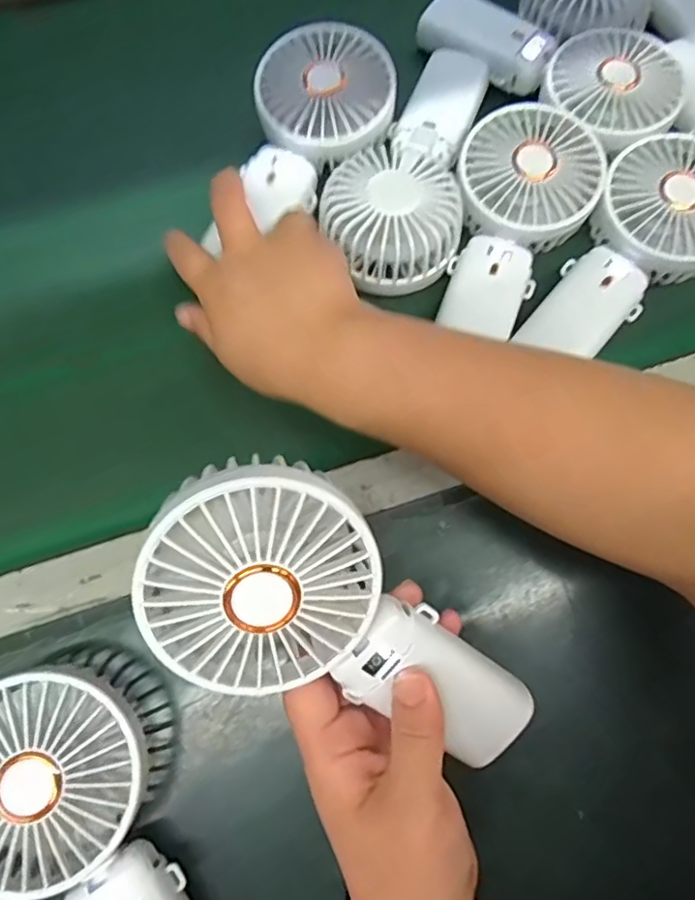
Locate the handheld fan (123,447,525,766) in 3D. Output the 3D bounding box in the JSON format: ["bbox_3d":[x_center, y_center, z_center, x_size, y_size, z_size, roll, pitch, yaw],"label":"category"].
[{"bbox_3d":[0.002,0.076,0.237,0.180,0.042,0.079,38,74,-21],"label":"handheld fan"}]

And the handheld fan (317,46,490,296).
[{"bbox_3d":[0.039,-0.190,0.380,0.084,0.035,0.185,14,74,2],"label":"handheld fan"}]

